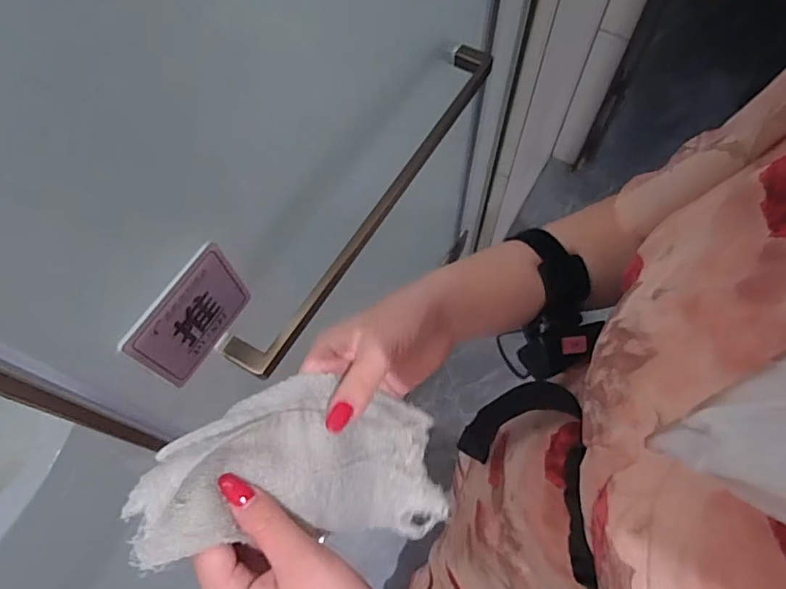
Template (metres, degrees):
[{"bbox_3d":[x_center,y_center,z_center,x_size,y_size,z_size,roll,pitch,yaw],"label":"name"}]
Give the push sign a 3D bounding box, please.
[{"bbox_3d":[-0.155,0.019,0.414,0.013,0.098,0.097,29,71,12],"label":"push sign"}]

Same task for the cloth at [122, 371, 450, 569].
[{"bbox_3d":[-0.055,0.098,0.316,0.178,0.038,0.095,6,63,-34],"label":"cloth"}]

